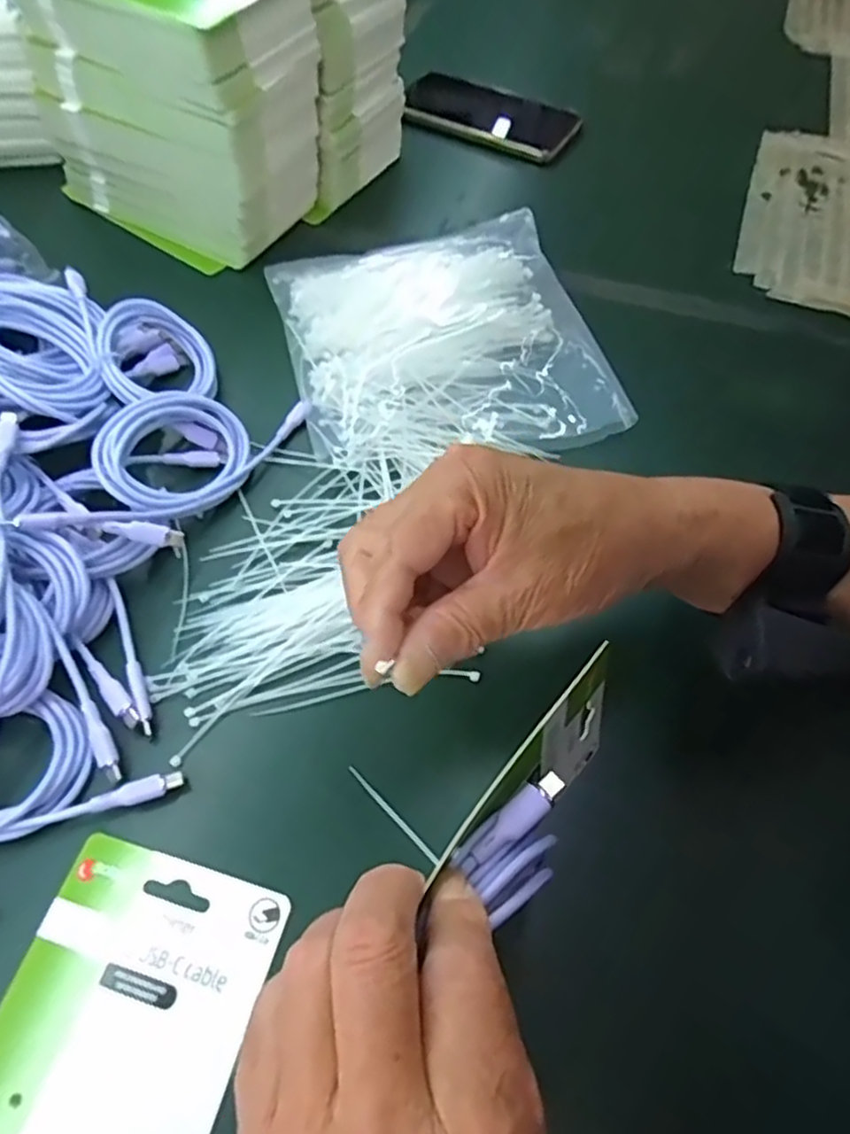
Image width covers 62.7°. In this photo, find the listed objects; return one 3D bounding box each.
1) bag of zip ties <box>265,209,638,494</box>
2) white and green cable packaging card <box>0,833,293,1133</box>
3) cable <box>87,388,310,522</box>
[{"bbox_3d":[0.007,-0.161,0.476,0.197,0.023,0.221,-14,62,-9],"label":"bag of zip ties"},{"bbox_3d":[-0.131,0.207,0.270,0.099,0.004,0.177,15,60,8],"label":"white and green cable packaging card"},{"bbox_3d":[-0.139,-0.073,0.413,0.073,0.024,0.131,42,60,-9],"label":"cable"}]

